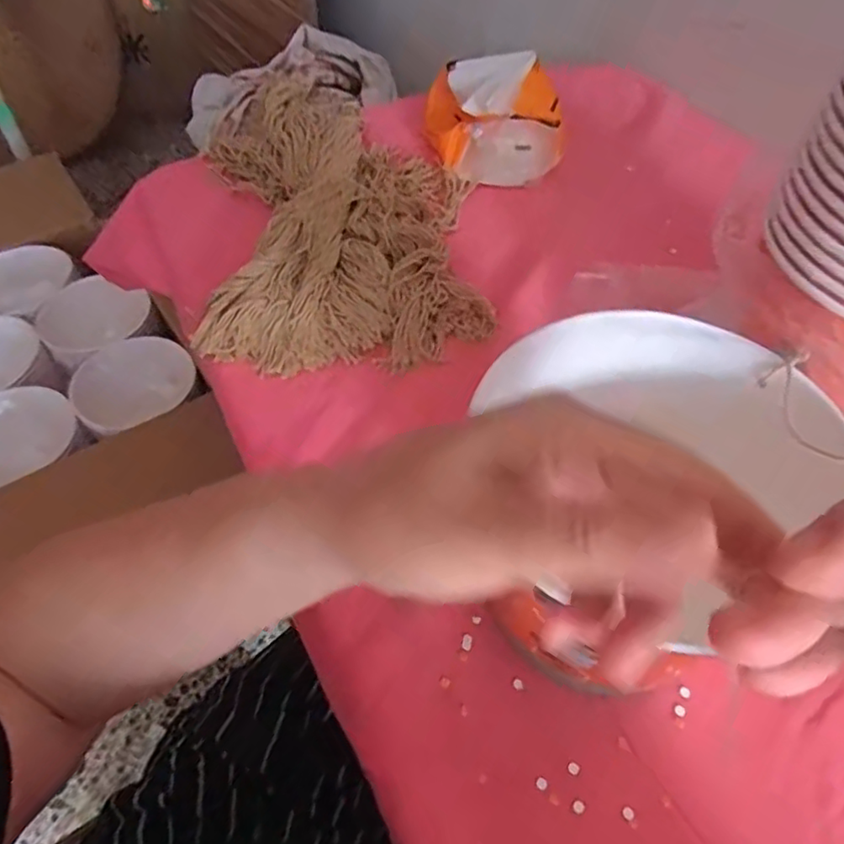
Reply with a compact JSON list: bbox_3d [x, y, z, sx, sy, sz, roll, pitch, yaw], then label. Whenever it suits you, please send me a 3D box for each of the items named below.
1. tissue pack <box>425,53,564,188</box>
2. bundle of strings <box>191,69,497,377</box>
[{"bbox_3d":[0.069,-0.301,0.598,0.122,0.072,0.130,0,53,-1],"label":"tissue pack"},{"bbox_3d":[-0.074,-0.183,0.528,0.227,0.055,0.328,-8,53,-6],"label":"bundle of strings"}]

